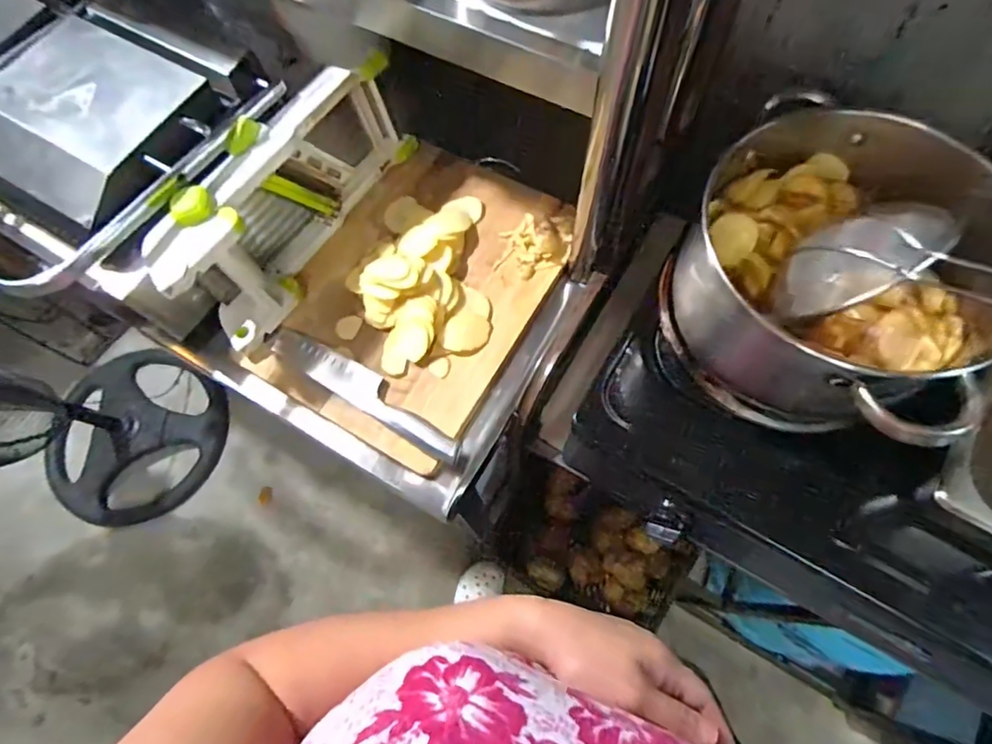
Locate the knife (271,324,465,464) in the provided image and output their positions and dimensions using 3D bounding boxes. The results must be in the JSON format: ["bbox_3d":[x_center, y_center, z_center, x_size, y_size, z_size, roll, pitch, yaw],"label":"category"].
[{"bbox_3d":[-0.151,0.021,0.615,0.270,0.015,0.044,29,74,12],"label":"knife"}]

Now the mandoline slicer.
[{"bbox_3d":[-0.240,-0.211,0.638,0.108,0.149,0.367,30,74,12],"label":"mandoline slicer"}]

